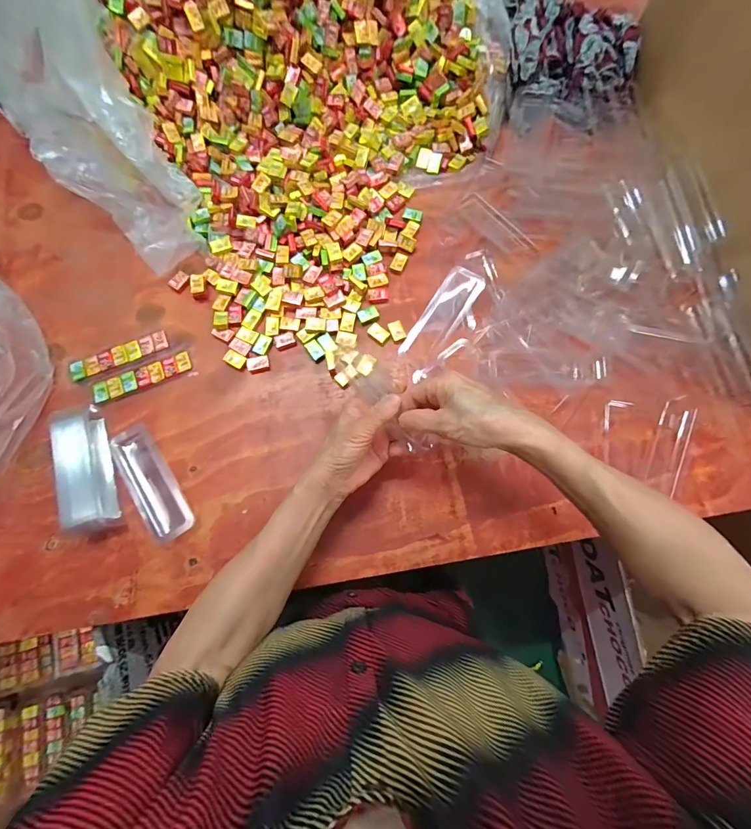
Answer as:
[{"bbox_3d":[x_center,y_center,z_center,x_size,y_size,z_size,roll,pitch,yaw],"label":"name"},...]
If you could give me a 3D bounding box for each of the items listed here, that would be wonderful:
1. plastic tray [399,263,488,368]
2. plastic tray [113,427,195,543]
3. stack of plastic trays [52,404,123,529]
[{"bbox_3d":[0.082,-0.120,0.464,0.046,0.012,0.136,32,78,9],"label":"plastic tray"},{"bbox_3d":[-0.254,0.076,0.422,0.045,0.017,0.138,-35,78,-8],"label":"plastic tray"},{"bbox_3d":[-0.321,0.058,0.413,0.042,0.044,0.136,-20,76,-4],"label":"stack of plastic trays"}]

